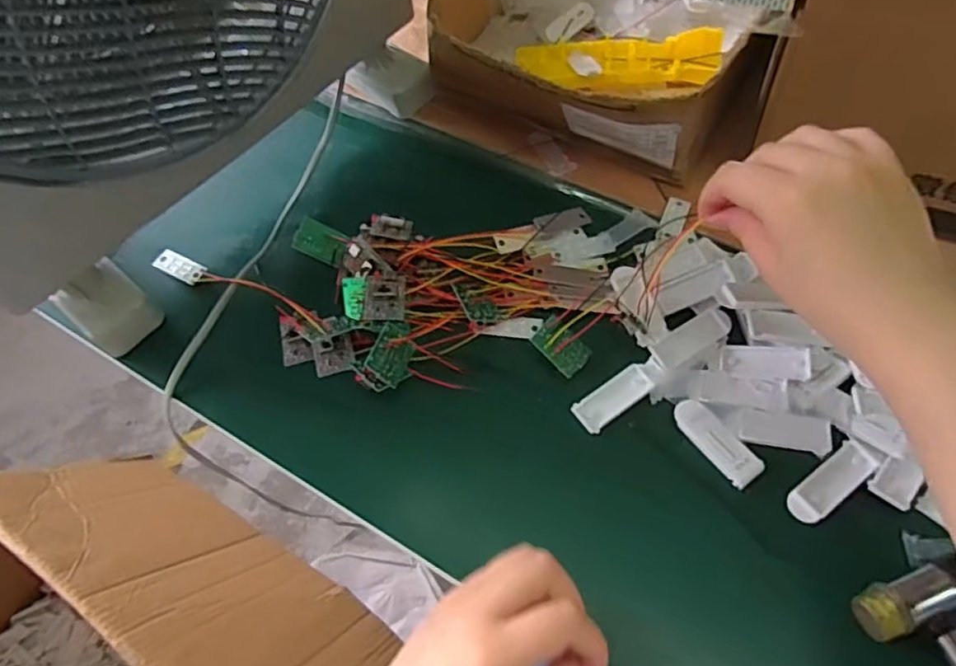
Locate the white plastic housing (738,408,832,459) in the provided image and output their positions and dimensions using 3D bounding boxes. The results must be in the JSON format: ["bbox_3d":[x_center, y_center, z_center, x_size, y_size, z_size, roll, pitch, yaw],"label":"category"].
[{"bbox_3d":[0.181,0.057,0.373,0.050,0.005,0.022,11,62,10],"label":"white plastic housing"}]

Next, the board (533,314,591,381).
[{"bbox_3d":[0.053,0.009,0.403,0.035,0.008,0.024,40,80,1],"label":"board"}]

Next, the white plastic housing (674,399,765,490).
[{"bbox_3d":[0.141,0.064,0.378,0.020,0.004,0.058,-34,65,-15],"label":"white plastic housing"}]

